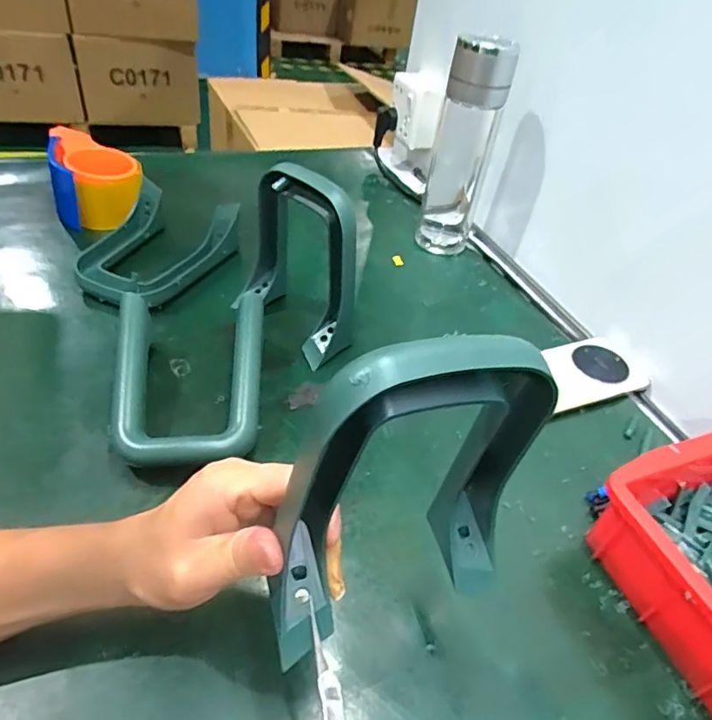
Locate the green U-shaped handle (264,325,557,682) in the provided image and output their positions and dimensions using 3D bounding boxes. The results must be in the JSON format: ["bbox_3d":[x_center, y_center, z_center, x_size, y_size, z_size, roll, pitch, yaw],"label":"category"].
[{"bbox_3d":[0.027,0.057,0.242,0.141,0.161,0.051,-14,47,-21],"label":"green U-shaped handle"}]

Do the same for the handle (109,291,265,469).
[{"bbox_3d":[-0.136,0.018,0.433,0.115,0.057,0.154,-2,44,-10],"label":"handle"}]

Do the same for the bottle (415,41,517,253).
[{"bbox_3d":[0.127,-0.250,0.629,0.066,0.236,0.057,8,42,-2],"label":"bottle"}]

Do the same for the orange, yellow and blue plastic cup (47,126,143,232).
[{"bbox_3d":[-0.317,-0.222,0.633,0.100,0.067,0.145,-14,47,-24],"label":"orange, yellow and blue plastic cup"}]

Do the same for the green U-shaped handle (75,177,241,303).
[{"bbox_3d":[-0.225,-0.124,0.571,0.125,0.060,0.163,23,45,16],"label":"green U-shaped handle"}]

